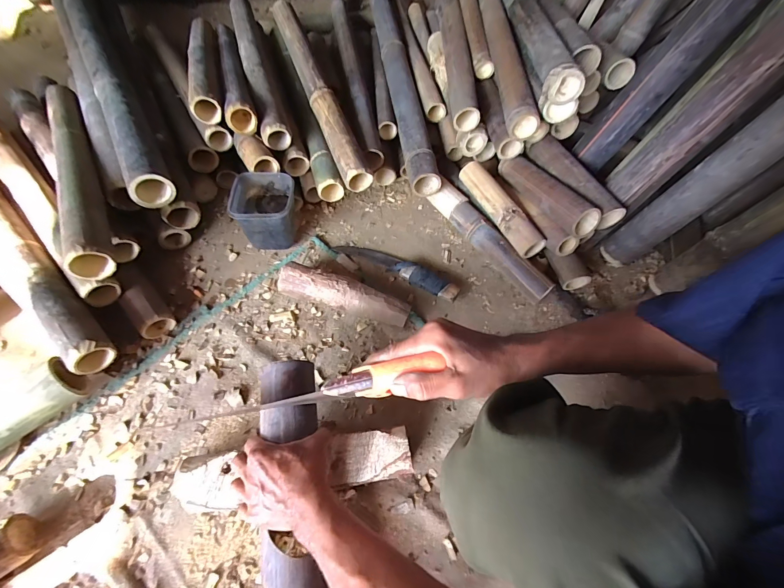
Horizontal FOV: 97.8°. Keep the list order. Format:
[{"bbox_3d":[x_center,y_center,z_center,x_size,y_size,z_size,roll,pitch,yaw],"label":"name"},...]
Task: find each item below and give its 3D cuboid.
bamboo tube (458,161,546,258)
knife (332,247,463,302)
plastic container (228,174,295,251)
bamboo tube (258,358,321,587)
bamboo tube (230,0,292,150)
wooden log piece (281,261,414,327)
[{"bbox_3d":[0.224,-0.179,0.711,0.053,0.061,0.239,-24,65,-16],"label":"bamboo tube"},{"bbox_3d":[0.009,-0.062,0.720,0.283,0.035,0.050,28,62,12],"label":"knife"},{"bbox_3d":[-0.254,-0.161,0.708,0.113,0.126,0.115,-1,60,-5],"label":"plastic container"},{"bbox_3d":[-0.121,0.301,0.425,0.075,0.065,0.429,-5,70,-7],"label":"bamboo tube"},{"bbox_3d":[-0.336,-0.578,0.855,0.069,0.068,0.625,-15,63,-12],"label":"bamboo tube"},{"bbox_3d":[-0.091,0.006,0.661,0.253,0.066,0.062,15,60,5],"label":"wooden log piece"}]

